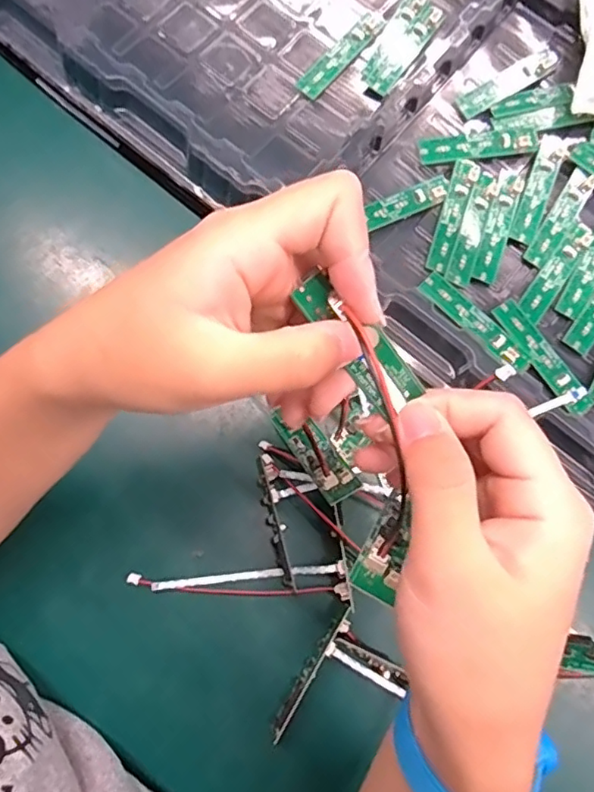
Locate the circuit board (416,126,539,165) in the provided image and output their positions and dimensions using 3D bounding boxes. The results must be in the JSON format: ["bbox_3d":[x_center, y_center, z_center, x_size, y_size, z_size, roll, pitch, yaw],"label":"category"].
[{"bbox_3d":[0.125,-0.172,0.388,0.084,0.004,0.018,-10,78,-6],"label":"circuit board"}]

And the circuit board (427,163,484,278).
[{"bbox_3d":[0.104,-0.120,0.377,0.017,0.004,0.082,19,77,0],"label":"circuit board"}]

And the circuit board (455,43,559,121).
[{"bbox_3d":[0.150,-0.222,0.400,0.085,0.004,0.020,-35,82,-10],"label":"circuit board"}]

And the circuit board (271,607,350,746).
[{"bbox_3d":[0.007,0.159,0.328,0.008,0.017,0.079,31,79,6],"label":"circuit board"}]

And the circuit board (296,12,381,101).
[{"bbox_3d":[0.031,-0.240,0.399,0.017,0.004,0.080,38,78,5],"label":"circuit board"}]

